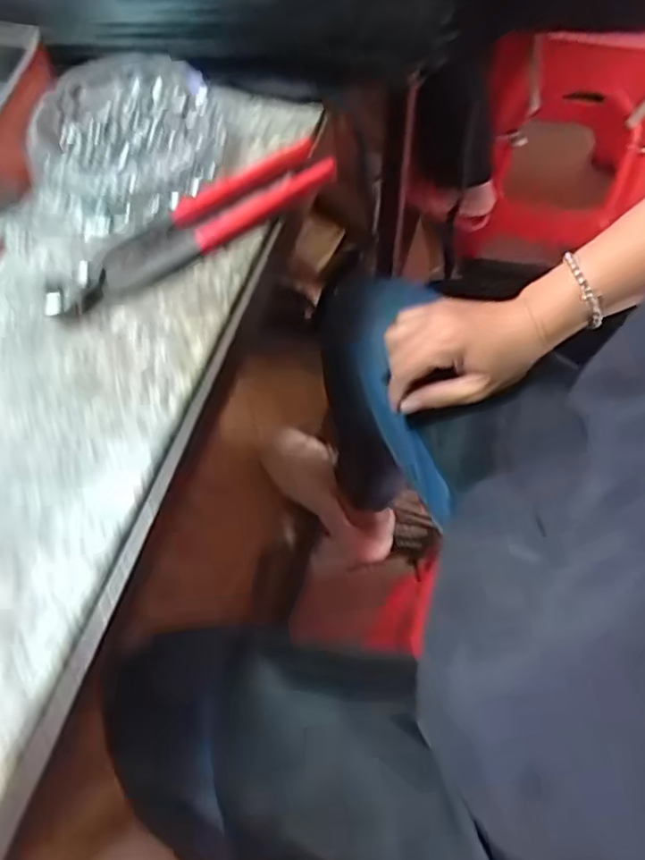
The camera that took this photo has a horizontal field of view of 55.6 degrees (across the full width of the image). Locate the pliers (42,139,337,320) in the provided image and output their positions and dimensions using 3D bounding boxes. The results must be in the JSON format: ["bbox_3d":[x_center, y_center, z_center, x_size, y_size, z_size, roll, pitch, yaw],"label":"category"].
[{"bbox_3d":[-0.080,-0.130,0.370,0.194,0.020,0.046,-33,64,-15],"label":"pliers"}]

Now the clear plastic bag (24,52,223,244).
[{"bbox_3d":[-0.127,-0.188,0.395,0.117,0.031,0.126,-12,61,-4],"label":"clear plastic bag"}]

